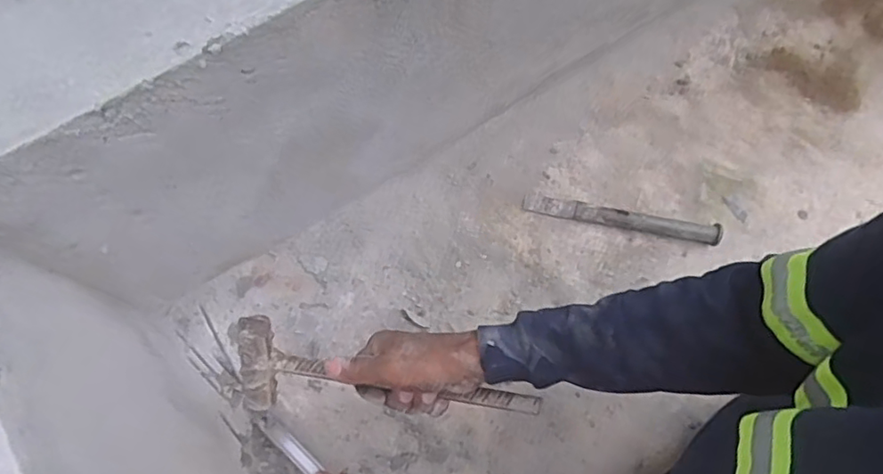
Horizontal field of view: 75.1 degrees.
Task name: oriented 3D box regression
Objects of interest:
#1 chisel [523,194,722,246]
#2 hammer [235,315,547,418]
[{"bbox_3d":[0.223,-0.023,0.717,0.238,0.022,0.025,12,73,4],"label":"chisel"},{"bbox_3d":[-0.050,0.129,0.532,0.274,0.092,0.038,9,30,0],"label":"hammer"}]

